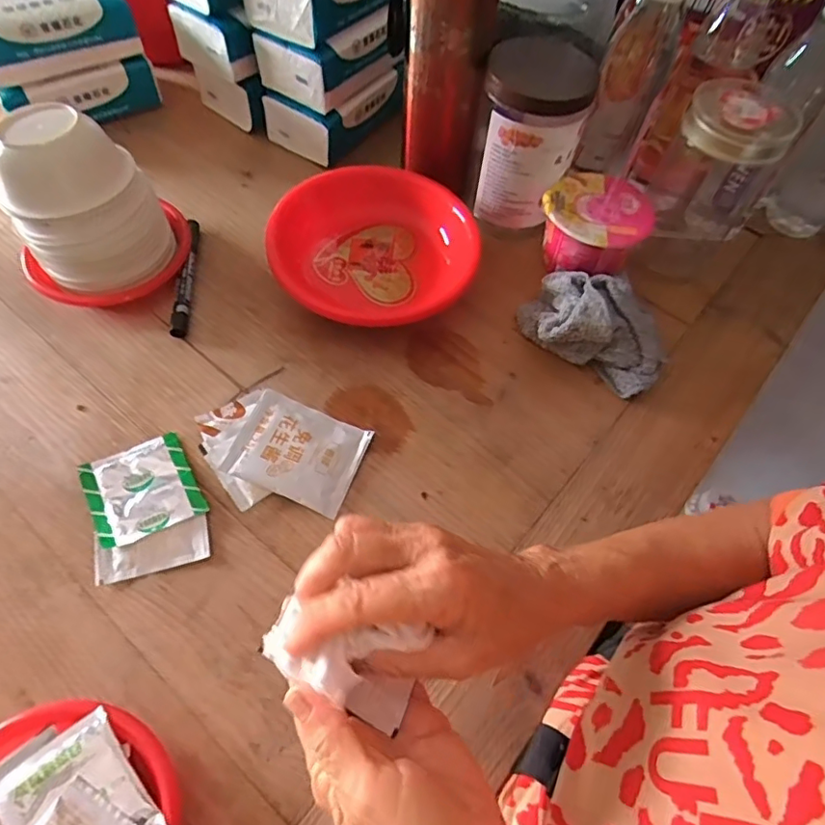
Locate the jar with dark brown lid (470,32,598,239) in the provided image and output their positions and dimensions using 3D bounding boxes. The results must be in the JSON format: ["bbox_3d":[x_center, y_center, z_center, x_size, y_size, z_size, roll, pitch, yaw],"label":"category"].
[{"bbox_3d":[0.106,-0.258,0.526,0.090,0.152,0.088,7,61,0],"label":"jar with dark brown lid"}]

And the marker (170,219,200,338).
[{"bbox_3d":[-0.209,-0.129,0.522,0.015,0.019,0.135,0,61,-4],"label":"marker"}]

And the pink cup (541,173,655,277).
[{"bbox_3d":[0.171,-0.174,0.544,0.093,0.069,0.093,2,61,-3],"label":"pink cup"}]

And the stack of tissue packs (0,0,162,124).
[{"bbox_3d":[-0.372,-0.375,0.591,0.156,0.112,0.086,-30,67,-19],"label":"stack of tissue packs"}]

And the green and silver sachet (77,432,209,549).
[{"bbox_3d":[-0.203,0.058,0.422,0.073,0.011,0.077,-26,66,-17],"label":"green and silver sachet"}]

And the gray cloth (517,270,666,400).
[{"bbox_3d":[0.166,-0.082,0.504,0.131,0.050,0.095,27,63,11],"label":"gray cloth"}]

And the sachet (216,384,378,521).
[{"bbox_3d":[-0.089,0.030,0.443,0.093,0.017,0.077,20,61,7],"label":"sachet"}]

